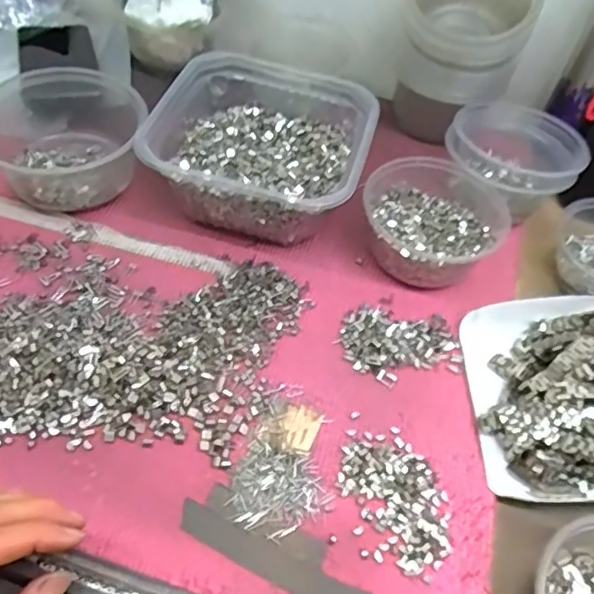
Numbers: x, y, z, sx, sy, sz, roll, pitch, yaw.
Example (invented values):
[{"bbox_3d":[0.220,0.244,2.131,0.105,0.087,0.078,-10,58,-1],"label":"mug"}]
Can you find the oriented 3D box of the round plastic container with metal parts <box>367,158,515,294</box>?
[{"bbox_3d":[0.114,-0.067,0.500,0.115,0.044,0.119,4,51,-5],"label":"round plastic container with metal parts"}]

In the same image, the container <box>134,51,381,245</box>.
[{"bbox_3d":[-0.024,-0.140,0.521,0.176,0.069,0.181,15,53,4],"label":"container"}]

